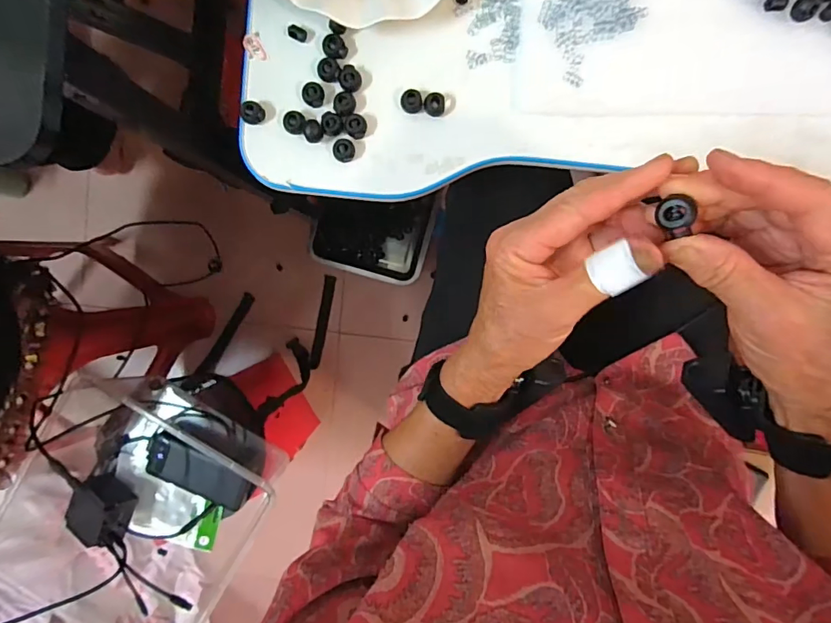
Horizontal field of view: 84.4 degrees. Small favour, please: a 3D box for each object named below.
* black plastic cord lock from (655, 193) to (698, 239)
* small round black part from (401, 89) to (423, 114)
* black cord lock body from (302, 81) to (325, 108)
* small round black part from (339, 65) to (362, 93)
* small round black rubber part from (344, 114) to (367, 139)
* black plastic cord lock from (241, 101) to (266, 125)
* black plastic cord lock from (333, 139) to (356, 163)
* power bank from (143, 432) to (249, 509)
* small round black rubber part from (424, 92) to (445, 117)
[{"bbox_3d":[0.127,-0.047,0.224,0.016,0.011,0.020,0,94,2],"label":"black plastic cord lock"},{"bbox_3d":[-0.003,-0.169,0.369,0.017,0.010,0.017,0,94,2],"label":"small round black part"},{"bbox_3d":[-0.082,-0.175,0.369,0.018,0.007,0.018,0,94,2],"label":"black cord lock body"},{"bbox_3d":[-0.053,-0.186,0.367,0.018,0.010,0.017,0,94,2],"label":"small round black part"},{"bbox_3d":[-0.048,-0.149,0.371,0.018,0.009,0.018,0,94,2],"label":"small round black rubber part"},{"bbox_3d":[-0.131,-0.161,0.372,0.016,0.010,0.017,13,94,1],"label":"black plastic cord lock"},{"bbox_3d":[-0.058,-0.131,0.372,0.017,0.009,0.018,0,94,2],"label":"black plastic cord lock"},{"bbox_3d":[-0.329,0.241,0.691,0.159,0.018,0.073,27,94,0],"label":"power bank"},{"bbox_3d":[0.015,-0.166,0.368,0.016,0.009,0.016,0,94,2],"label":"small round black rubber part"}]

